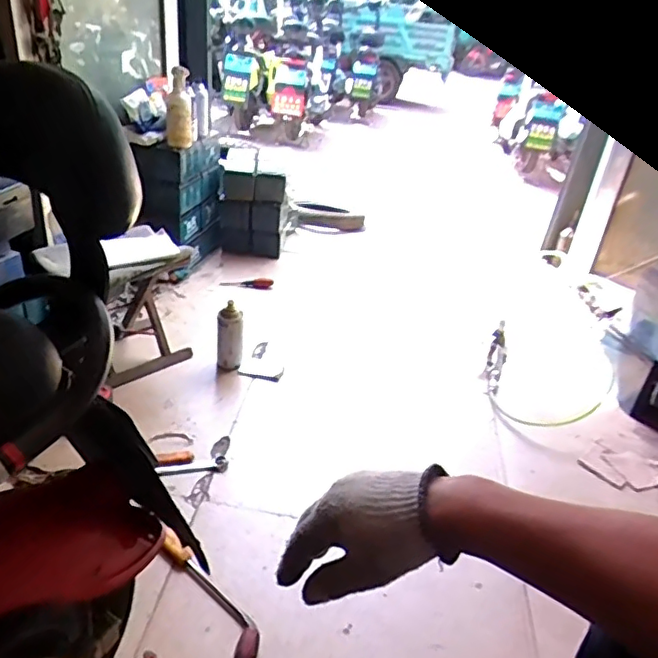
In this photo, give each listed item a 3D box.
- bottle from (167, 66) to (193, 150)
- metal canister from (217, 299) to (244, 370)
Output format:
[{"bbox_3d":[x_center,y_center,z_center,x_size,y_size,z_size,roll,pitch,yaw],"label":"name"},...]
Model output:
[{"bbox_3d":[-0.430,-0.635,1.671,0.073,0.200,0.077,-2,33,-14],"label":"bottle"},{"bbox_3d":[-0.239,0.026,1.404,0.062,0.173,0.048,1,32,-10],"label":"metal canister"}]

